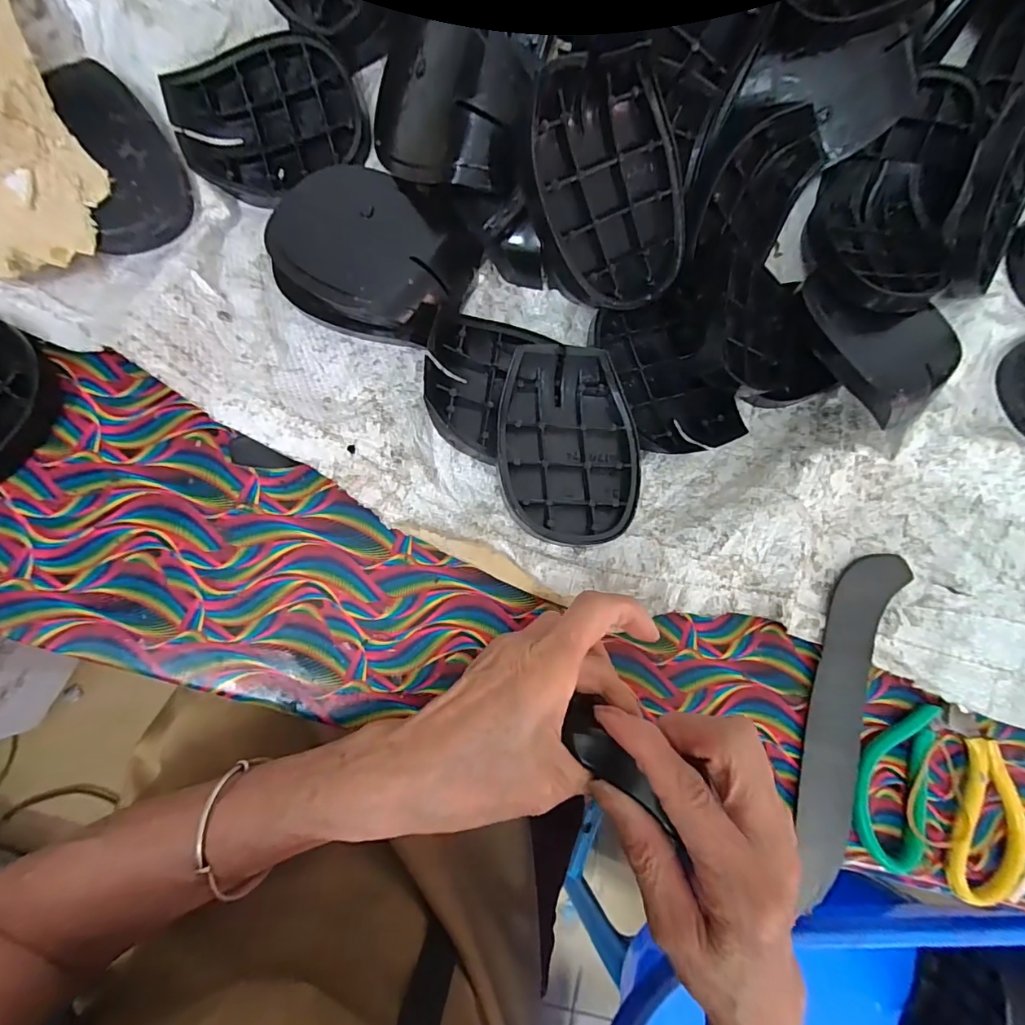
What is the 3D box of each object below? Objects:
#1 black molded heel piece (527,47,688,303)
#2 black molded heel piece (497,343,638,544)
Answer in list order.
[{"bbox_3d":[0.060,-0.179,0.270,0.089,0.028,0.120,-35,125,-13],"label":"black molded heel piece"},{"bbox_3d":[0.036,-0.042,0.309,0.088,0.024,0.121,3,80,-7],"label":"black molded heel piece"}]

